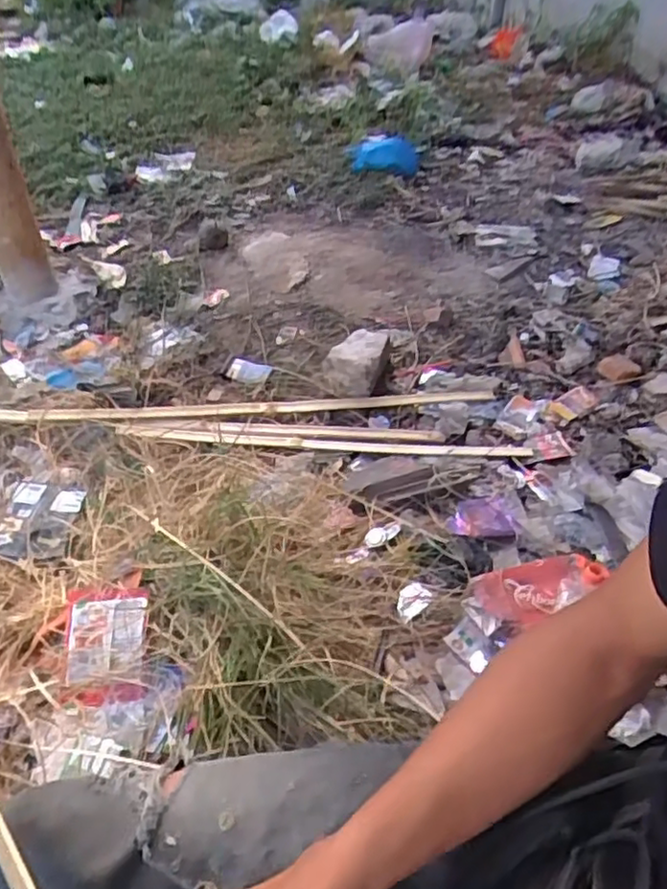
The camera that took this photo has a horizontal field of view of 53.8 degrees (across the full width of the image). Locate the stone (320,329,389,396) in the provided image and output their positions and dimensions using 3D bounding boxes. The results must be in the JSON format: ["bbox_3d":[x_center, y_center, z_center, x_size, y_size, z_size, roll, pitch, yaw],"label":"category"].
[{"bbox_3d":[0.047,-0.173,1.362,0.114,0.091,0.132,13,43,9],"label":"stone"}]

